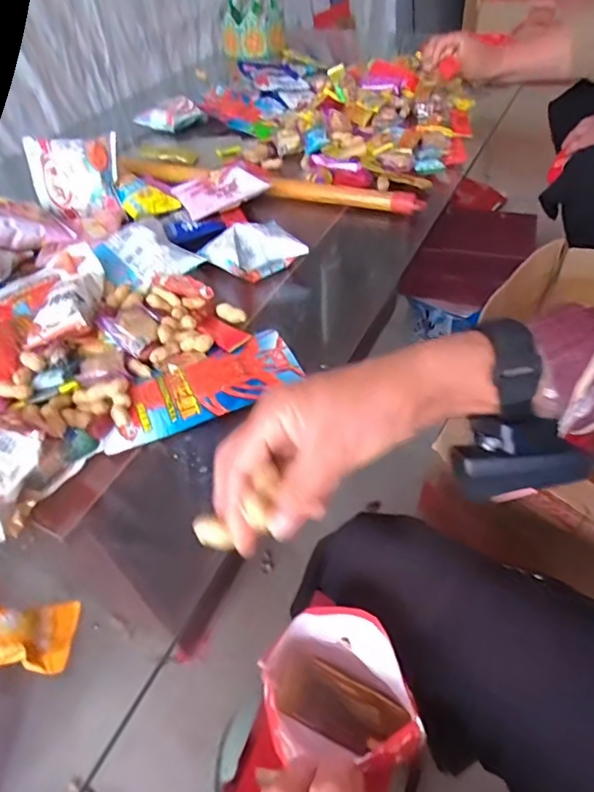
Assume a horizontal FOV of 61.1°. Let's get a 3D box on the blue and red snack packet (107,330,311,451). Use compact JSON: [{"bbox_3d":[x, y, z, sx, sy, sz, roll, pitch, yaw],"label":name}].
[{"bbox_3d":[-0.094,-0.011,0.493,0.196,0.021,0.082,-26,50,-17],"label":"blue and red snack packet"}]

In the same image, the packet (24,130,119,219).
[{"bbox_3d":[-0.308,-0.305,0.698,0.118,0.100,0.022,-7,14,-8],"label":"packet"}]

